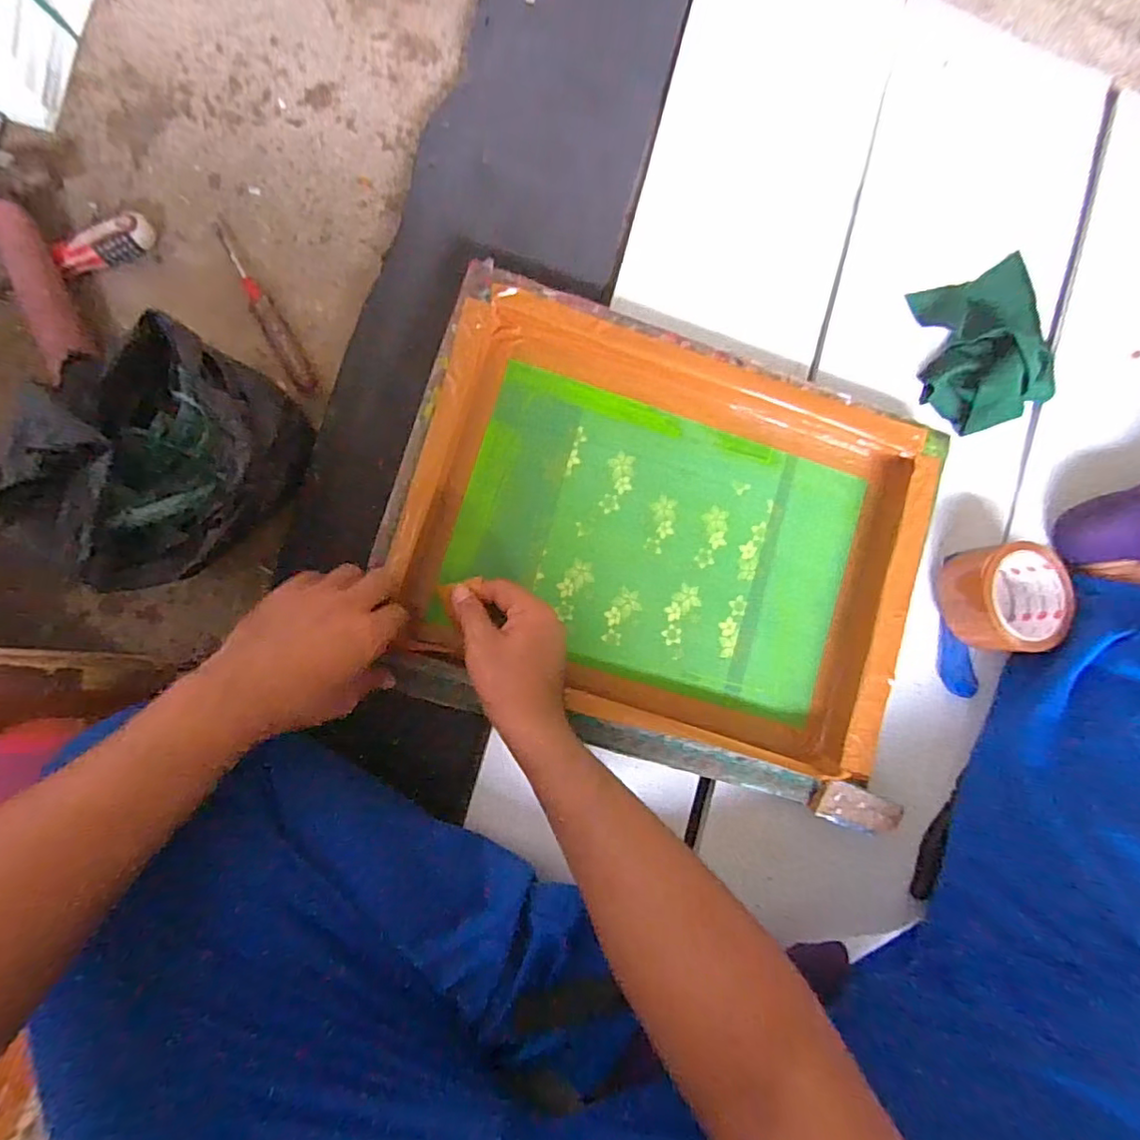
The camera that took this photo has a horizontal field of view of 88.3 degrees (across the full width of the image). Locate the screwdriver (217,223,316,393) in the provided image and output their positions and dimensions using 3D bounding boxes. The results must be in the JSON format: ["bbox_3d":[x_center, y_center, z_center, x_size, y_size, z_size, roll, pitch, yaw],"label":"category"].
[{"bbox_3d":[-0.265,-0.227,0.507,0.018,0.017,0.160,-29,90,-6],"label":"screwdriver"}]

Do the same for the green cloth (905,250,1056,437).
[{"bbox_3d":[0.407,-0.220,0.561,0.136,0.043,0.154,-16,89,-6],"label":"green cloth"}]

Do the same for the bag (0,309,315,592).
[{"bbox_3d":[-0.280,-0.081,0.429,0.121,0.153,0.184,4,87,-5],"label":"bag"}]

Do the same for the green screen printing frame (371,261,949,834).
[{"bbox_3d":[0.081,-0.024,0.516,0.447,0.051,0.352,17,86,-4],"label":"green screen printing frame"}]

